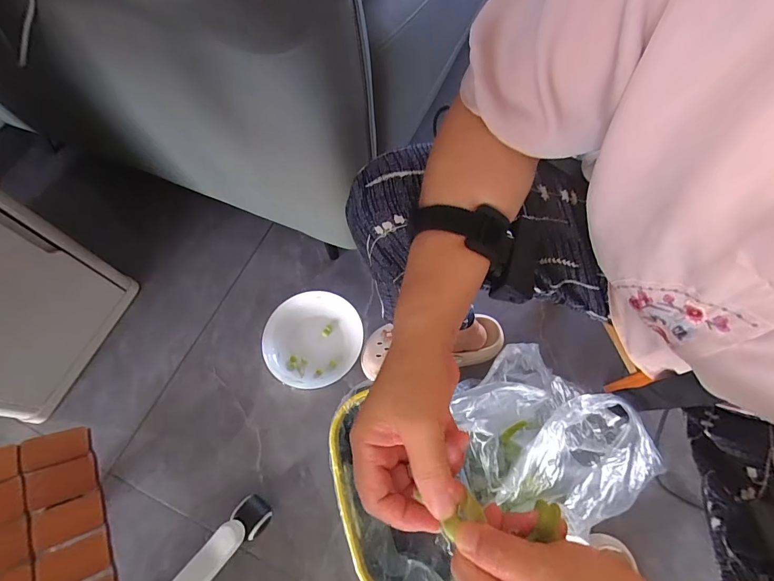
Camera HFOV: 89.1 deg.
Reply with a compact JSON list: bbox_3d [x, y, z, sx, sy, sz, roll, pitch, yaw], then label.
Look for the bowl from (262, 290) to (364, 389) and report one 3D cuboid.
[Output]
[{"bbox_3d":[-0.135,0.090,0.733,0.171,0.056,0.175,0,65,-1],"label":"bowl"}]

